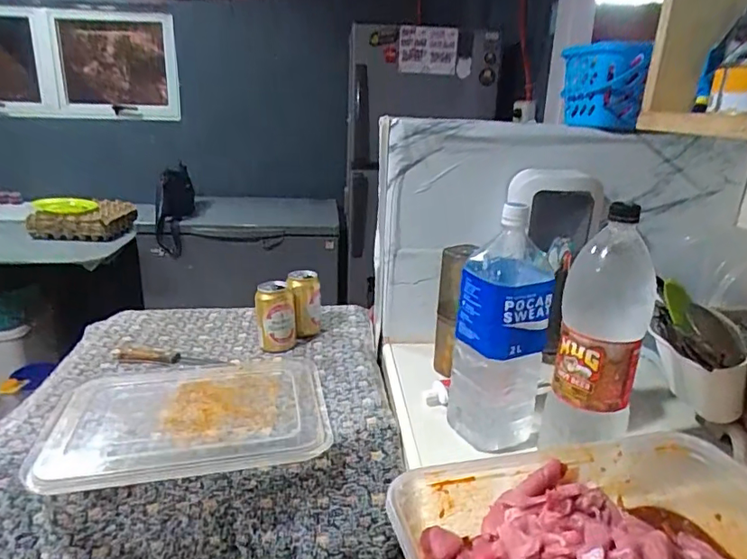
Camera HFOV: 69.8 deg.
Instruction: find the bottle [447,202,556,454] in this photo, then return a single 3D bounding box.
[{"bbox_3d":[0.159,0.064,0.669,0.111,0.291,0.101,6,20,12],"label":"bottle"}]

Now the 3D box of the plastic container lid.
[{"bbox_3d":[-0.255,0.180,0.747,0.365,0.008,0.259,-2,20,-12],"label":"plastic container lid"}]

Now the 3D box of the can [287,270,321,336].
[{"bbox_3d":[-0.128,0.045,0.996,0.057,0.111,0.066,-1,19,-7],"label":"can"}]

